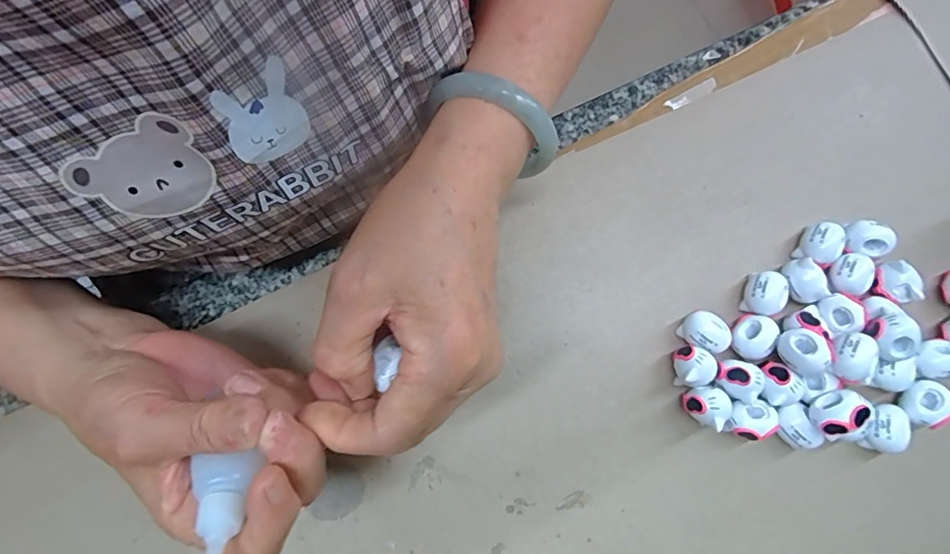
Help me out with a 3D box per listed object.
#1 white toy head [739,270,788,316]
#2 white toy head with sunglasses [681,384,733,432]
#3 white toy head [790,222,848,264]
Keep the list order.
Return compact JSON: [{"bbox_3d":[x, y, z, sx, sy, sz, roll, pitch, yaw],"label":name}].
[{"bbox_3d":[0.169,0.011,0.285,0.018,0.022,0.025,28,80,6],"label":"white toy head"},{"bbox_3d":[0.127,0.069,0.268,0.019,0.025,0.022,-44,81,-7],"label":"white toy head with sunglasses"},{"bbox_3d":[0.206,-0.018,0.290,0.022,0.021,0.023,0,79,1],"label":"white toy head"}]

